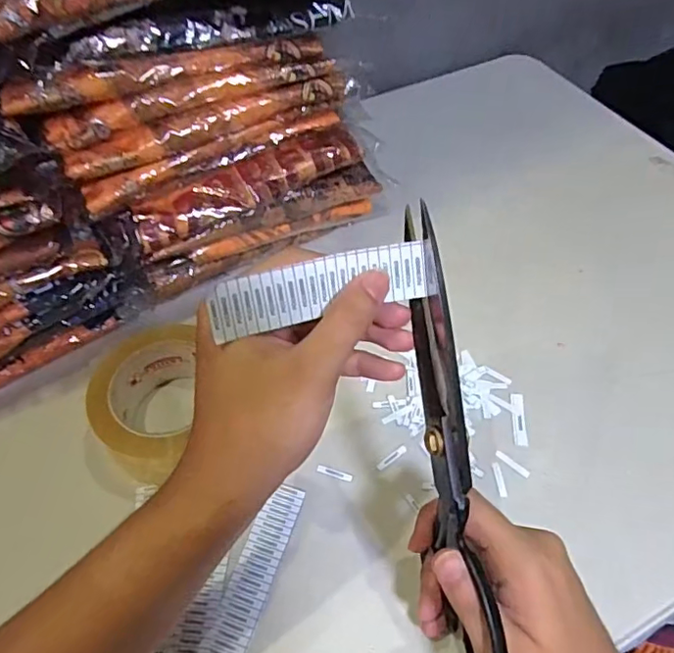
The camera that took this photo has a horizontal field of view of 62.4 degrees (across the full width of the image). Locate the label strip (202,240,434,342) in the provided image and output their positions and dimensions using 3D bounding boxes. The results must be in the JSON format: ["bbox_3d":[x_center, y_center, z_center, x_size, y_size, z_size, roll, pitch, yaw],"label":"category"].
[{"bbox_3d":[-0.004,-0.018,0.263,0.109,0.012,0.028,-14,97,-16],"label":"label strip"}]

